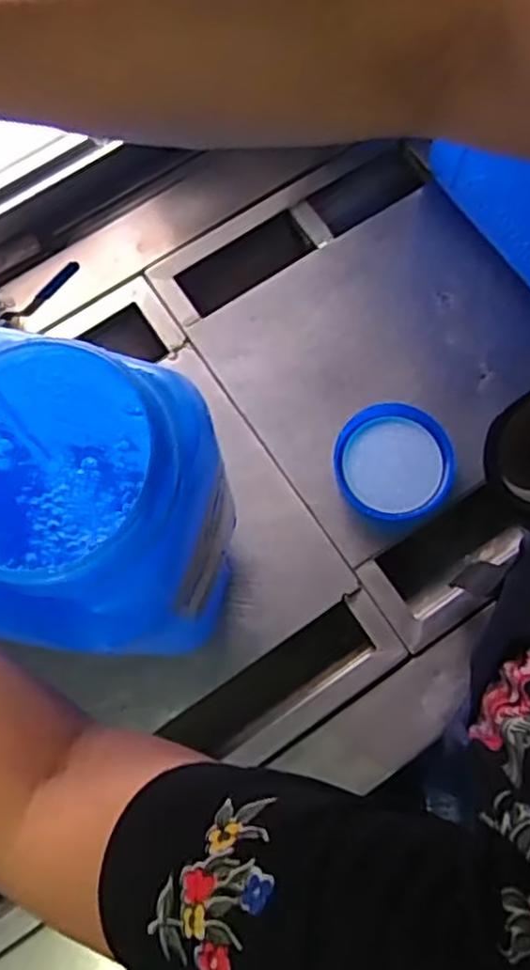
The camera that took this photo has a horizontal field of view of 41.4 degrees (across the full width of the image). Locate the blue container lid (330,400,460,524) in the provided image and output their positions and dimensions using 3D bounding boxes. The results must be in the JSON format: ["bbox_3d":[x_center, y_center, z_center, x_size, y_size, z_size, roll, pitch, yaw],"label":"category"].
[{"bbox_3d":[0.137,-0.024,0.741,0.123,0.013,0.118,0,77,0],"label":"blue container lid"}]

